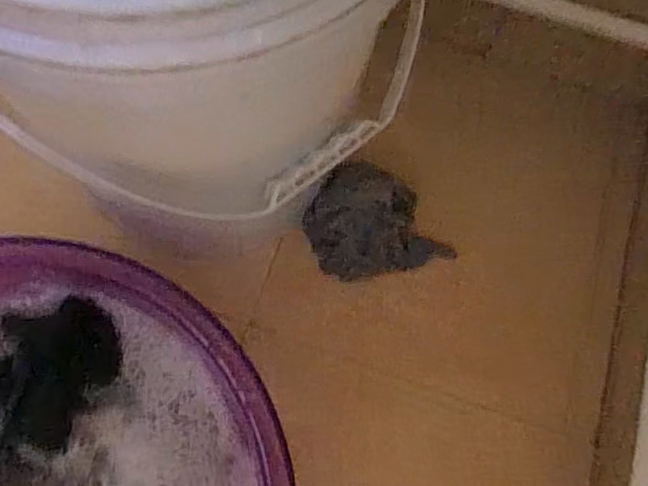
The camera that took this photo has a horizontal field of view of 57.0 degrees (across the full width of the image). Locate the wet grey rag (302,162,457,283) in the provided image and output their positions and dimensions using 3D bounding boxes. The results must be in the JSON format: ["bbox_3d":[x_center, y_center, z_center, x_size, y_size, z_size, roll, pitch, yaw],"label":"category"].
[{"bbox_3d":[0.050,-0.020,0.559,0.133,0.067,0.093,-16,71,-9],"label":"wet grey rag"}]

